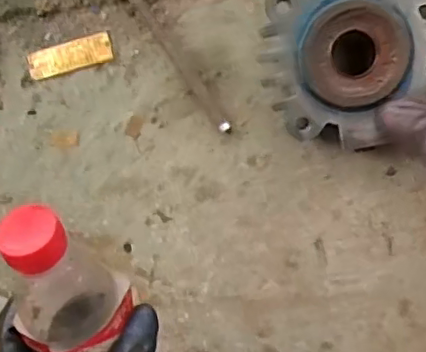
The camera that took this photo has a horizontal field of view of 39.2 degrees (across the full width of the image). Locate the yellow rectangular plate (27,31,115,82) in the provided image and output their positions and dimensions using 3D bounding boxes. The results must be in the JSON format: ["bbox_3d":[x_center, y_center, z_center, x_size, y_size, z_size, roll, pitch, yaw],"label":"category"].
[{"bbox_3d":[-0.128,-0.106,0.533,0.079,0.006,0.025,-13,86,8],"label":"yellow rectangular plate"}]

